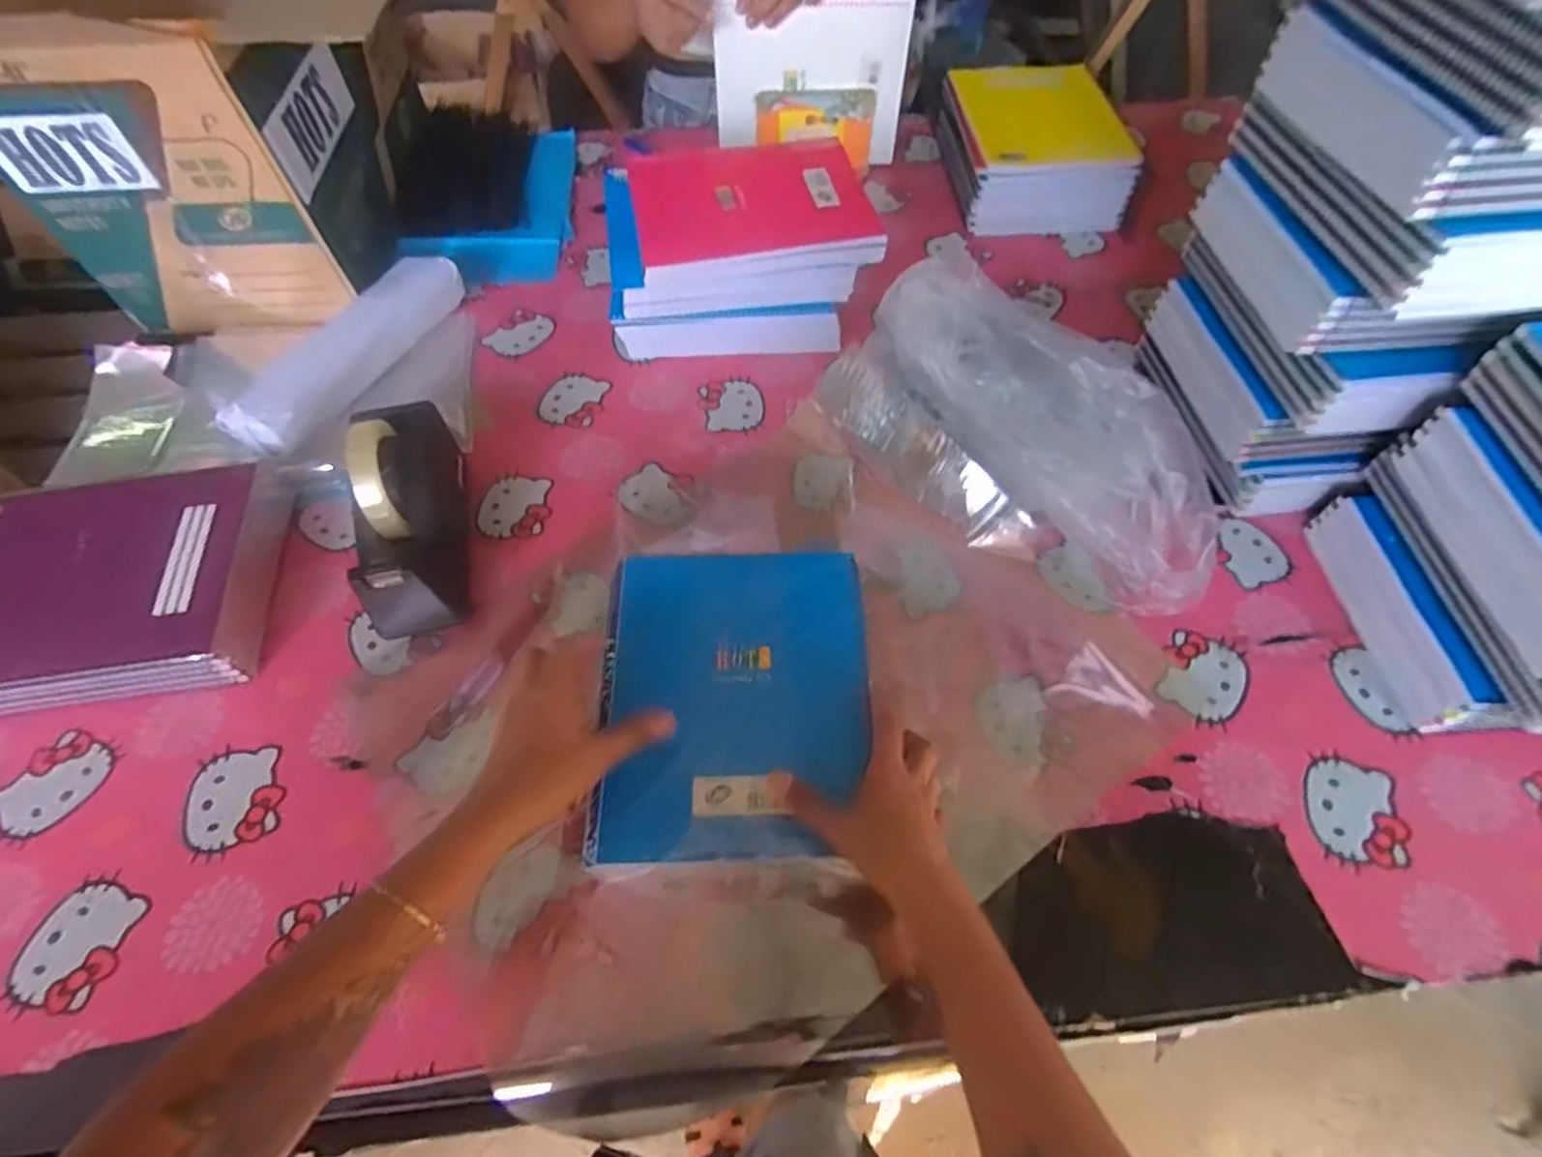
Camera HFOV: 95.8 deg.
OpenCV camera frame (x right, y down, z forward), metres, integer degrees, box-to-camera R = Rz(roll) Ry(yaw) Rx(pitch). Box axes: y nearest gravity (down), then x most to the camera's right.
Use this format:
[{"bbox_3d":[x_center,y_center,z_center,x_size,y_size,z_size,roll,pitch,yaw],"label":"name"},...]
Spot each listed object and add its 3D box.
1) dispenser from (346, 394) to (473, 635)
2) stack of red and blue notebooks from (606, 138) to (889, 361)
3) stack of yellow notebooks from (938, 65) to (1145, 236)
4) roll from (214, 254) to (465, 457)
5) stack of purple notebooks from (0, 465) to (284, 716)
[{"bbox_3d":[-0.324,-0.059,0.618,0.075,0.128,0.210,-9,58,-5],"label":"dispenser"},{"bbox_3d":[-0.037,-0.373,0.805,0.281,0.147,0.191,-5,58,-3],"label":"stack of red and blue notebooks"},{"bbox_3d":[0.355,-0.601,0.970,0.235,0.100,0.271,-1,58,0],"label":"stack of yellow notebooks"},{"bbox_3d":[-0.454,-0.246,0.773,0.074,0.066,0.310,22,61,14],"label":"roll"},{"bbox_3d":[-0.593,0.008,0.612,0.263,0.073,0.218,-9,58,-5],"label":"stack of purple notebooks"}]

